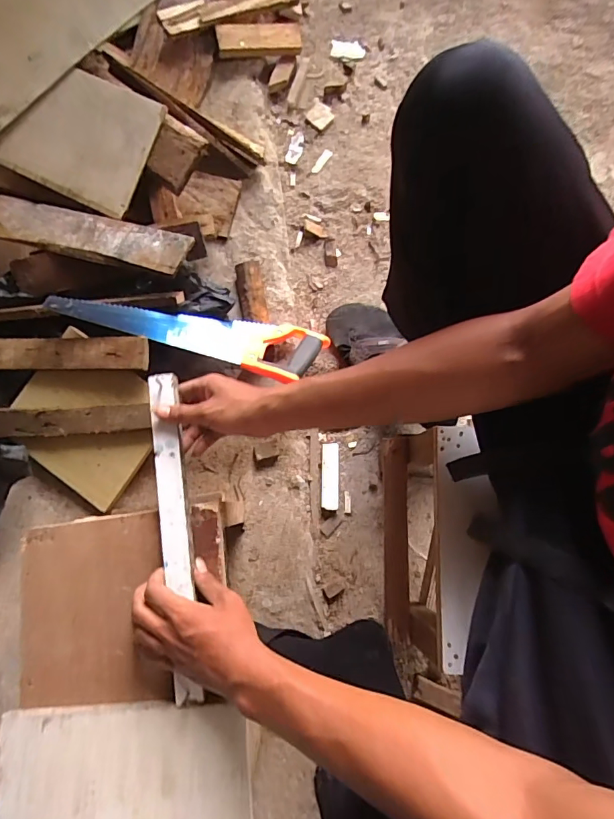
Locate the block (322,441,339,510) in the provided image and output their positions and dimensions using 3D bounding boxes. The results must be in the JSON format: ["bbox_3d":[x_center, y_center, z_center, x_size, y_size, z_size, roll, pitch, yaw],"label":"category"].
[{"bbox_3d":[0.040,0.112,0.766,0.029,0.007,0.112,1,76,-1],"label":"block"}]

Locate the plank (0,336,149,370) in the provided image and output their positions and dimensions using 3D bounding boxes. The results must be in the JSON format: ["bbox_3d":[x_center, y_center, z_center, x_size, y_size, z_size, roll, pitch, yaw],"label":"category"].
[{"bbox_3d":[-0.518,-0.089,0.718,0.550,0.013,0.050,1,92,7],"label":"plank"}]

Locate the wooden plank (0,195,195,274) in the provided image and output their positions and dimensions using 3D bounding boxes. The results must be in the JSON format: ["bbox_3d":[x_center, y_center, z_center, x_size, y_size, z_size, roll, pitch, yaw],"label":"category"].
[{"bbox_3d":[-0.437,-0.308,0.743,0.504,0.013,0.076,14,74,8],"label":"wooden plank"}]

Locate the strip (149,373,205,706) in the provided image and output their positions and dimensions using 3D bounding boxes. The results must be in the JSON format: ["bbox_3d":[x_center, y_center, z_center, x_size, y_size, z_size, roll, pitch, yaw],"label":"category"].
[{"bbox_3d":[-0.143,0.128,0.485,0.031,0.019,0.339,-8,80,-3],"label":"strip"}]

